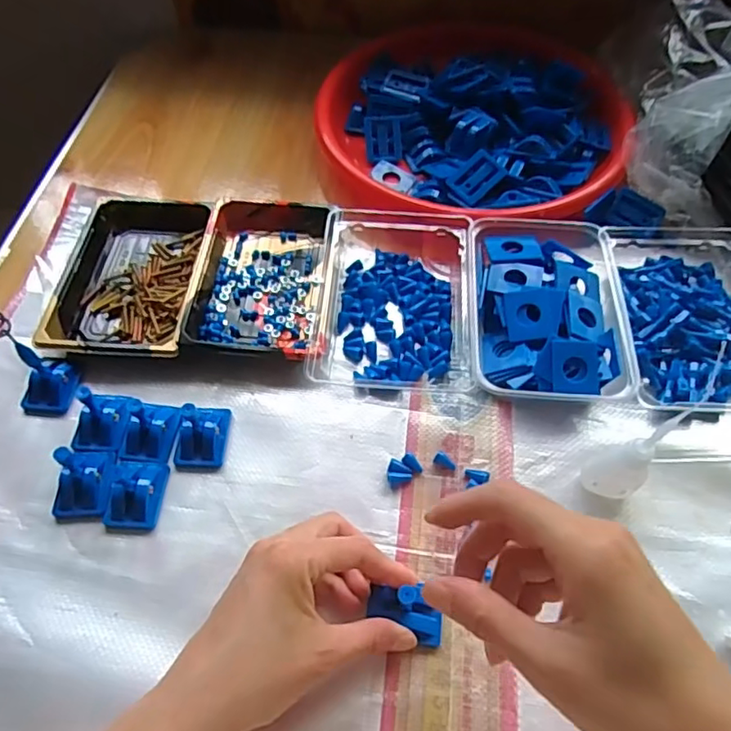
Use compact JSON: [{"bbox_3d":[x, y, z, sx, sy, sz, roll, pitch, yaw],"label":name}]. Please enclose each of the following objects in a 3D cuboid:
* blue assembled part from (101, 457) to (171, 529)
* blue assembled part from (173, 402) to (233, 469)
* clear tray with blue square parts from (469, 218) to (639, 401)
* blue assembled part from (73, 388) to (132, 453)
[{"bbox_3d":[-0.150,0.081,0.386,0.033,0.022,0.044,2,56,2],"label":"blue assembled part"},{"bbox_3d":[-0.113,0.041,0.399,0.033,0.041,0.041,2,56,2],"label":"blue assembled part"},{"bbox_3d":[0.135,-0.044,0.454,0.106,0.034,0.165,2,56,2],"label":"clear tray with blue square parts"},{"bbox_3d":[-0.182,0.037,0.407,0.034,0.021,0.038,9,57,7],"label":"blue assembled part"}]

